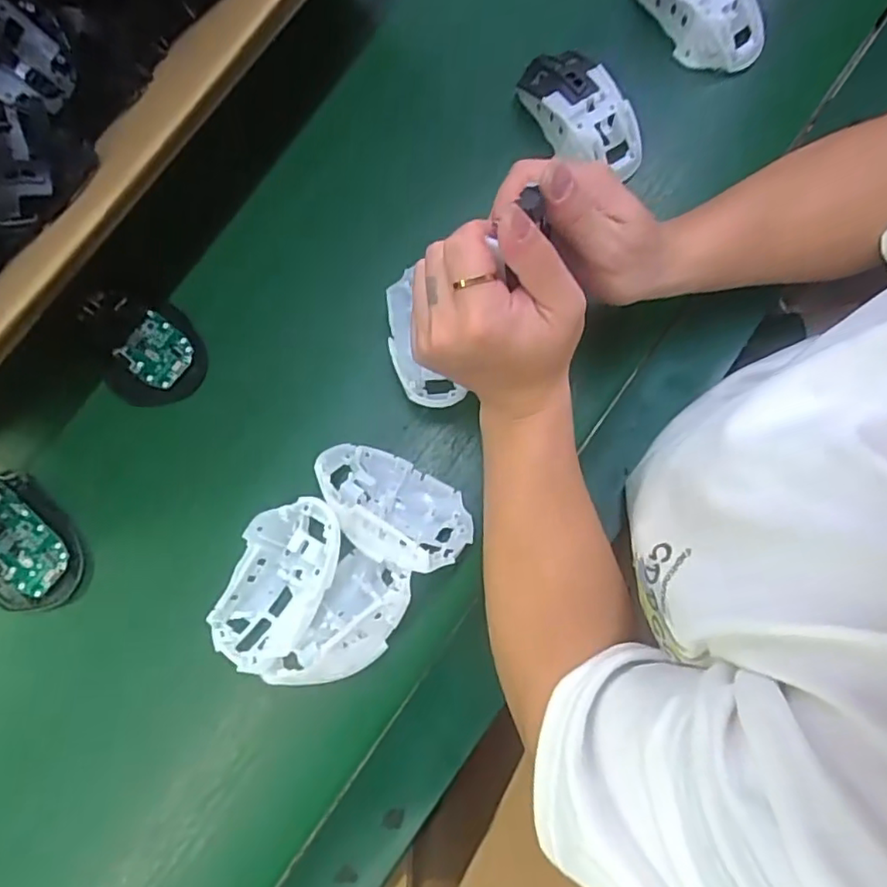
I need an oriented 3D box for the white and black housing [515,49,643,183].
[{"bbox_3d":[0.106,-0.253,0.472,0.060,0.035,0.107,-29,80,-4],"label":"white and black housing"}]

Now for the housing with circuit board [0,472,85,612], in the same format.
[{"bbox_3d":[-0.316,0.070,0.447,0.071,0.030,0.115,-44,82,-6],"label":"housing with circuit board"}]

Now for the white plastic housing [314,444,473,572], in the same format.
[{"bbox_3d":[-0.036,0.045,0.426,0.111,0.034,0.068,35,40,15],"label":"white plastic housing"}]

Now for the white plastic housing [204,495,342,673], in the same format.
[{"bbox_3d":[-0.110,0.094,0.430,0.065,0.045,0.113,21,81,5],"label":"white plastic housing"}]

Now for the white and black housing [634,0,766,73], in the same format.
[{"bbox_3d":[0.201,-0.340,0.481,0.058,0.034,0.106,-38,81,-5],"label":"white and black housing"}]

